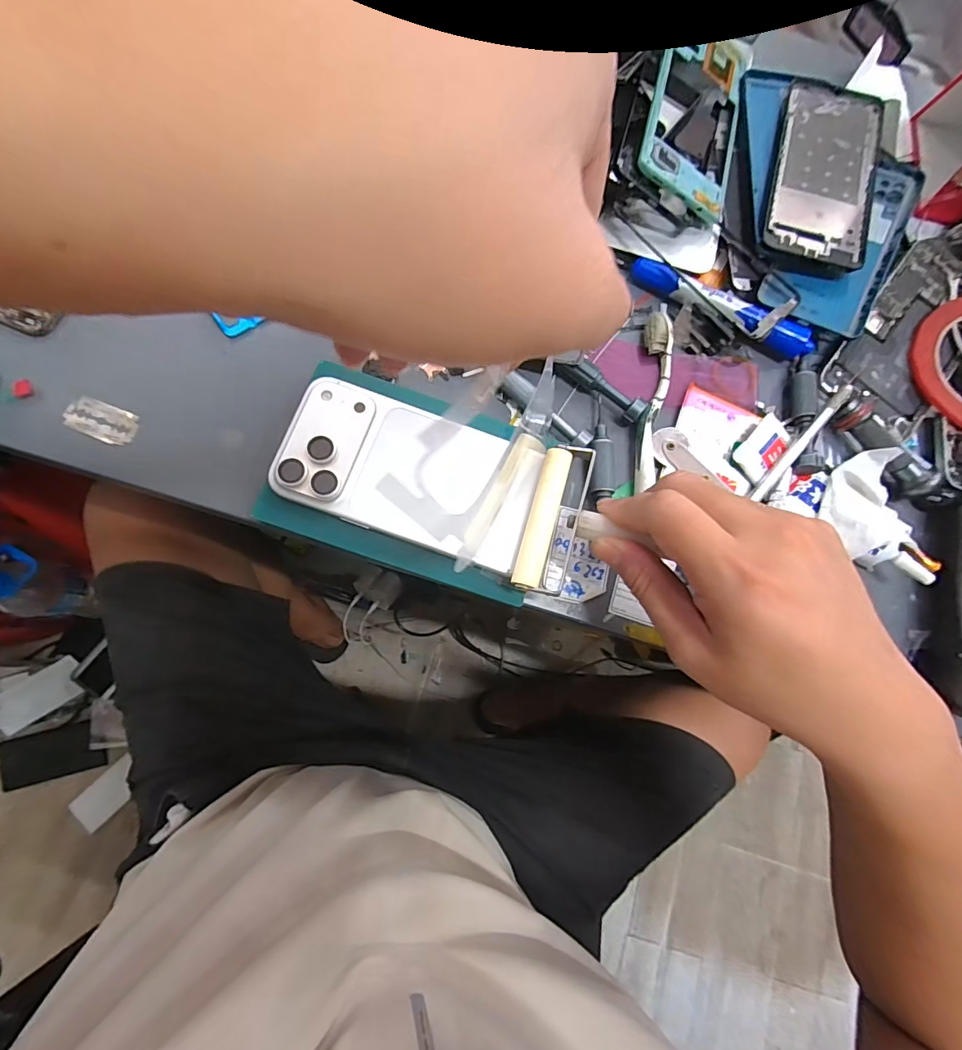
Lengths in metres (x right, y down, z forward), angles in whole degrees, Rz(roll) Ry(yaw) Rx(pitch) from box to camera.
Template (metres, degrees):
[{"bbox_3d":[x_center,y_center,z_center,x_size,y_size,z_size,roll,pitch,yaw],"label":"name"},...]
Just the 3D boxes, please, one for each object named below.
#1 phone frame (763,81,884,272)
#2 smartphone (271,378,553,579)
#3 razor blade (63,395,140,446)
[{"bbox_3d":[0.258,-0.267,0.352,0.072,0.013,0.164,17,76,-3],"label":"phone frame"},{"bbox_3d":[-0.040,-0.032,0.276,0.144,0.011,0.078,19,79,-8],"label":"smartphone"},{"bbox_3d":[-0.230,-0.063,0.287,0.041,0.004,0.023,20,70,-6],"label":"razor blade"}]

